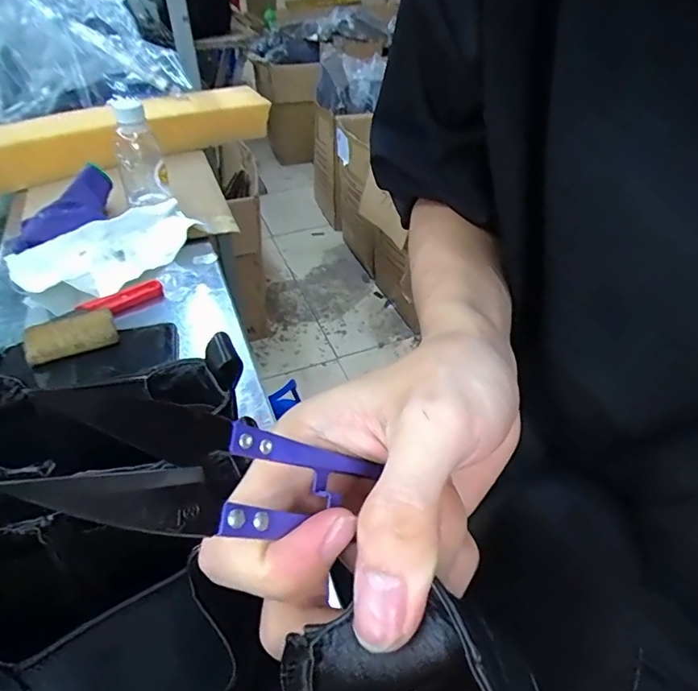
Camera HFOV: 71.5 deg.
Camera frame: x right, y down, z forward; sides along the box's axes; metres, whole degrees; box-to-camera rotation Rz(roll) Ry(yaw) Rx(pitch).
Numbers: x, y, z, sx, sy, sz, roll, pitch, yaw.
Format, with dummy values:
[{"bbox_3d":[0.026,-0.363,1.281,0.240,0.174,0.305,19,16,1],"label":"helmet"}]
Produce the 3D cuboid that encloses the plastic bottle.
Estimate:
[{"bbox_3d":[-0.258,-0.235,0.590,0.049,0.119,0.058,-16,46,-17],"label":"plastic bottle"}]

